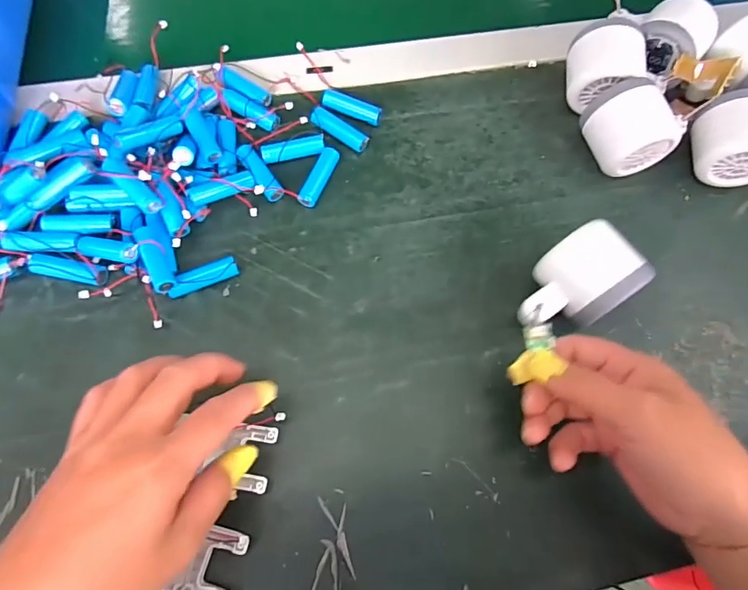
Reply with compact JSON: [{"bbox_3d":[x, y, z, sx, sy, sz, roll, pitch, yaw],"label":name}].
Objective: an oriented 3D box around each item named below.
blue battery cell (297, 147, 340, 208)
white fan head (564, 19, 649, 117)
[{"bbox_3d":[-0.043,-0.093,0.367,0.016,0.012,0.052,21,70,5],"label":"blue battery cell"},{"bbox_3d":[0.193,-0.190,0.392,0.058,0.051,0.071,5,70,-1],"label":"white fan head"}]

